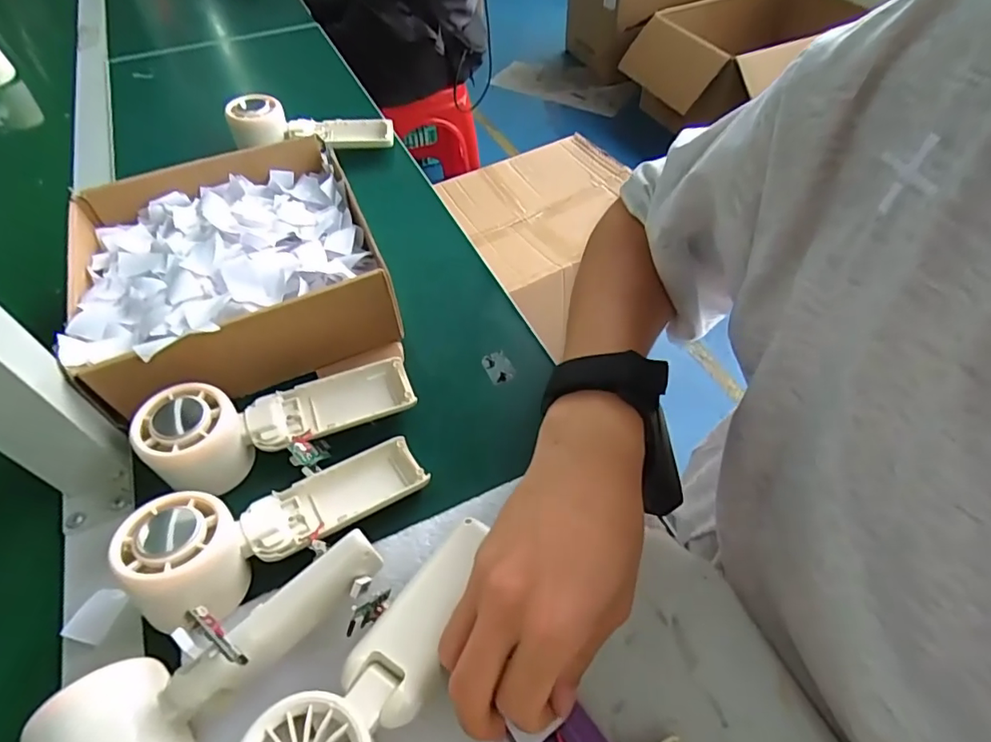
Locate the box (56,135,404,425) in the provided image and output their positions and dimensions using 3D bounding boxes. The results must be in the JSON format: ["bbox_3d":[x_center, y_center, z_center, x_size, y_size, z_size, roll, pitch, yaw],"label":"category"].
[{"bbox_3d":[-0.205,-0.083,0.426,0.210,0.074,0.227,-23,55,-14],"label":"box"}]

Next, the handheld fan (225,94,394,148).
[{"bbox_3d":[-0.196,-0.259,0.581,0.166,0.047,0.058,-1,51,-16],"label":"handheld fan"}]

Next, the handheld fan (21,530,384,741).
[{"bbox_3d":[-0.129,0.140,0.262,0.163,0.048,0.056,-36,59,-23],"label":"handheld fan"}]

